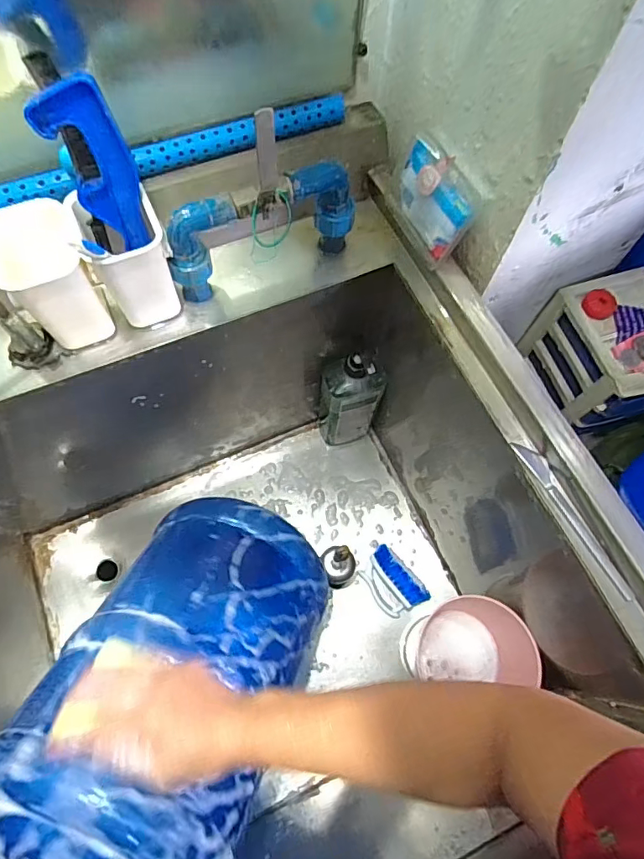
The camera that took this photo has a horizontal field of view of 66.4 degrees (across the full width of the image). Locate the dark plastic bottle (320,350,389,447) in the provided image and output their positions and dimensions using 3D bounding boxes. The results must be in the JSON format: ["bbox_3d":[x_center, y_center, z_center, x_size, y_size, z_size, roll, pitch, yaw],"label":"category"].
[{"bbox_3d":[0.046,-0.038,0.783,0.096,0.258,0.051,-2,68,-3],"label":"dark plastic bottle"}]

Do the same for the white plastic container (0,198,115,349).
[{"bbox_3d":[-0.254,-0.141,0.473,0.076,0.119,0.083,-22,70,-11],"label":"white plastic container"}]

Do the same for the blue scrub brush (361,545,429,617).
[{"bbox_3d":[0.113,0.246,0.785,0.109,0.059,0.073,42,72,14],"label":"blue scrub brush"}]

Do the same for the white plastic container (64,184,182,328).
[{"bbox_3d":[-0.185,-0.162,0.479,0.073,0.107,0.078,-23,71,-11],"label":"white plastic container"}]

